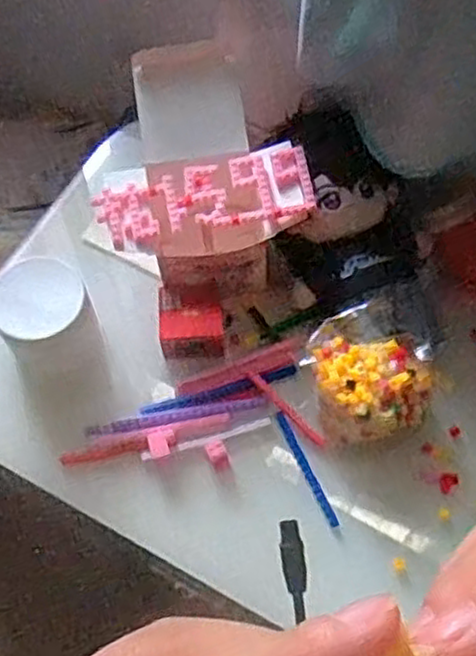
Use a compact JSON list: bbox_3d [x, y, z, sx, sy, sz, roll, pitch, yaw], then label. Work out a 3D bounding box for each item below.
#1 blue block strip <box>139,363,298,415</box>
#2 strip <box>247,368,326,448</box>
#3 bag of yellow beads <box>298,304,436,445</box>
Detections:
[{"bbox_3d":[-0.015,0.053,0.615,0.134,0.005,0.011,-15,63,-8],"label":"blue block strip"},{"bbox_3d":[0.040,0.066,0.610,0.011,0.009,0.088,-38,68,-18],"label":"strip"},{"bbox_3d":[0.103,0.037,0.589,0.100,0.068,0.105,-1,62,0],"label":"bag of yellow beads"}]

